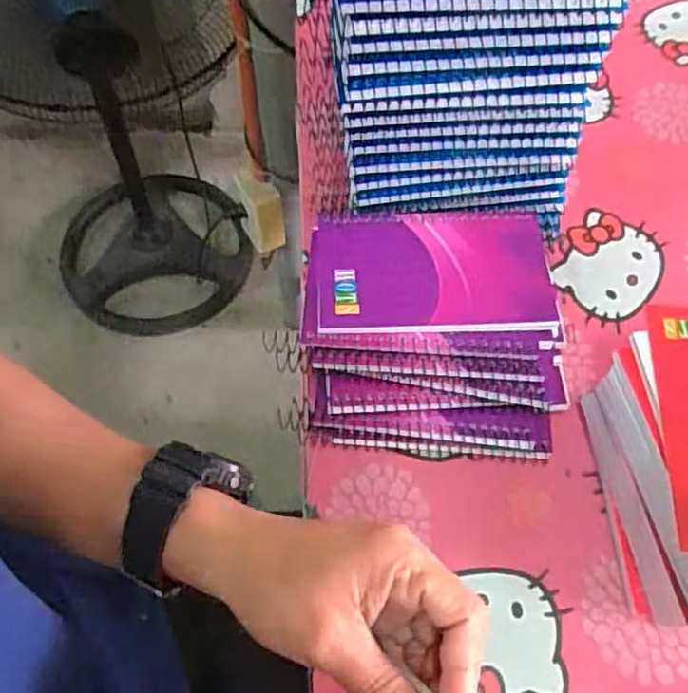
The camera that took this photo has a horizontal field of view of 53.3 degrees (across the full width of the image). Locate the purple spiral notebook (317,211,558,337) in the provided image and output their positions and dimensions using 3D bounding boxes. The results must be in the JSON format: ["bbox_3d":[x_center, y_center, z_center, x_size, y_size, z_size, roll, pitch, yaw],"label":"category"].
[{"bbox_3d":[0.050,-0.045,0.393,0.128,0.014,0.083,0,62,-1],"label":"purple spiral notebook"}]

